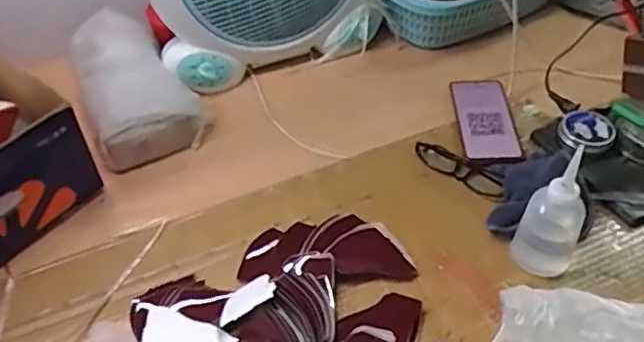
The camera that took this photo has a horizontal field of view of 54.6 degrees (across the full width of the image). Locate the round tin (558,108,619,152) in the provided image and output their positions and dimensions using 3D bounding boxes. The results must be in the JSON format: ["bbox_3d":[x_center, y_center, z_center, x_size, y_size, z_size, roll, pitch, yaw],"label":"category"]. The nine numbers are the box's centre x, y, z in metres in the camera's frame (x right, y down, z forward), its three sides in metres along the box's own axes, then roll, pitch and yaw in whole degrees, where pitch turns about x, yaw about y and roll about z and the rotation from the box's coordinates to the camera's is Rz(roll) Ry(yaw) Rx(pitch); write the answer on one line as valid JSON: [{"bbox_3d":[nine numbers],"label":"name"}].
[{"bbox_3d":[0.350,-0.056,0.821,0.067,0.017,0.070,-5,53,6],"label":"round tin"}]

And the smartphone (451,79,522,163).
[{"bbox_3d":[0.227,-0.072,0.869,0.076,0.015,0.154,0,47,1],"label":"smartphone"}]

